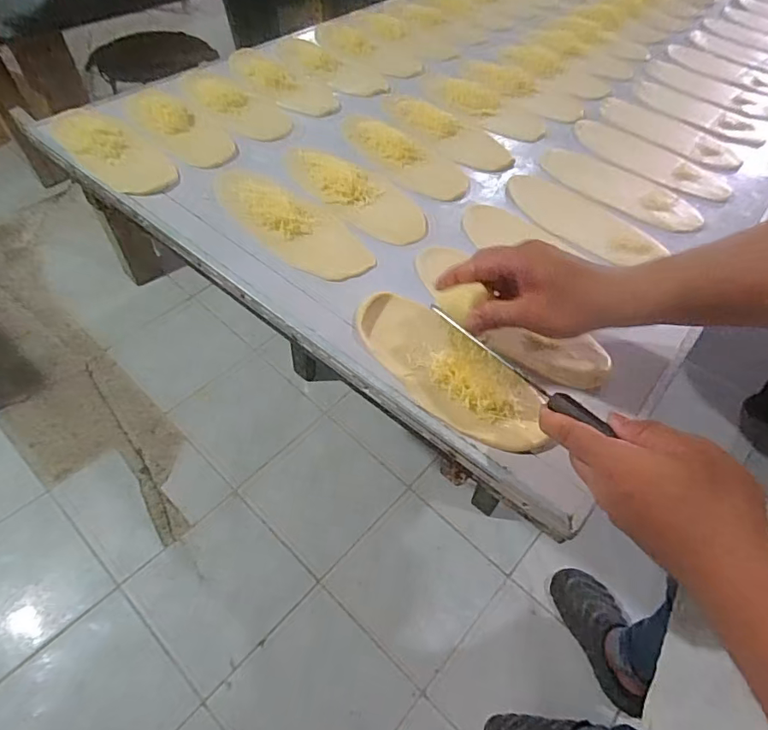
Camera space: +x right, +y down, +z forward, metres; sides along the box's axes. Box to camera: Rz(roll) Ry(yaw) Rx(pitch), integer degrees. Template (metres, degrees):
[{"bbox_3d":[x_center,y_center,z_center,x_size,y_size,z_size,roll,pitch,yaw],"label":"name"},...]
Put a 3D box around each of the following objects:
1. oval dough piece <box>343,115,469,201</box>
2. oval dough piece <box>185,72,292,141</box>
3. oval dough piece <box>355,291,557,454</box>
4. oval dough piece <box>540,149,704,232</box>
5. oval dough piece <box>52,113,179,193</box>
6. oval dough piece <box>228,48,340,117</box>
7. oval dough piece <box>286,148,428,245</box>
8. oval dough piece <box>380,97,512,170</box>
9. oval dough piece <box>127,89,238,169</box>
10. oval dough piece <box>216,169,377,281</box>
[{"bbox_3d":[0.022,-0.281,0.660,0.203,0.019,0.095,39,62,24],"label":"oval dough piece"},{"bbox_3d":[-0.215,-0.372,0.702,0.195,0.010,0.085,36,60,23],"label":"oval dough piece"},{"bbox_3d":[0.058,-0.001,0.450,0.082,0.015,0.207,-33,61,-23],"label":"oval dough piece"},{"bbox_3d":[0.307,-0.231,0.650,0.211,0.012,0.085,32,59,20],"label":"oval dough piece"},{"bbox_3d":[-0.333,-0.265,0.609,0.172,0.027,0.078,37,61,23],"label":"oval dough piece"},{"bbox_3d":[-0.163,-0.435,0.756,0.233,0.009,0.104,36,60,23],"label":"oval dough piece"},{"bbox_3d":[-0.035,-0.216,0.606,0.092,0.021,0.209,-35,61,-24],"label":"oval dough piece"},{"bbox_3d":[0.088,-0.335,0.706,0.215,0.016,0.095,38,61,24],"label":"oval dough piece"},{"bbox_3d":[-0.269,-0.319,0.656,0.181,0.020,0.084,35,60,22],"label":"oval dough piece"},{"bbox_3d":[-0.110,-0.167,0.563,0.226,0.013,0.092,38,61,24],"label":"oval dough piece"}]

